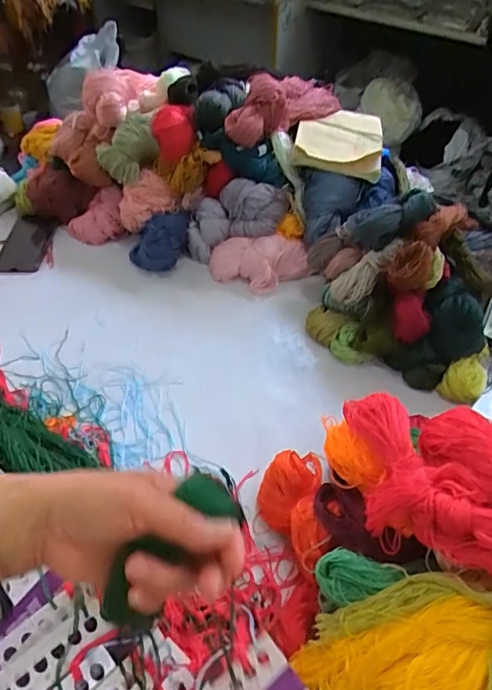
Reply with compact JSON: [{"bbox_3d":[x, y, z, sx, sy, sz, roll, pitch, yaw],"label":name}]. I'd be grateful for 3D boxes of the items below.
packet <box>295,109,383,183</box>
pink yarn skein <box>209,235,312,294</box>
[{"bbox_3d":[0.159,-0.351,0.889,0.146,0.046,0.191,7,45,5],"label":"packet"},{"bbox_3d":[0.022,-0.135,0.853,0.168,0.066,0.084,6,45,4],"label":"pink yarn skein"}]

